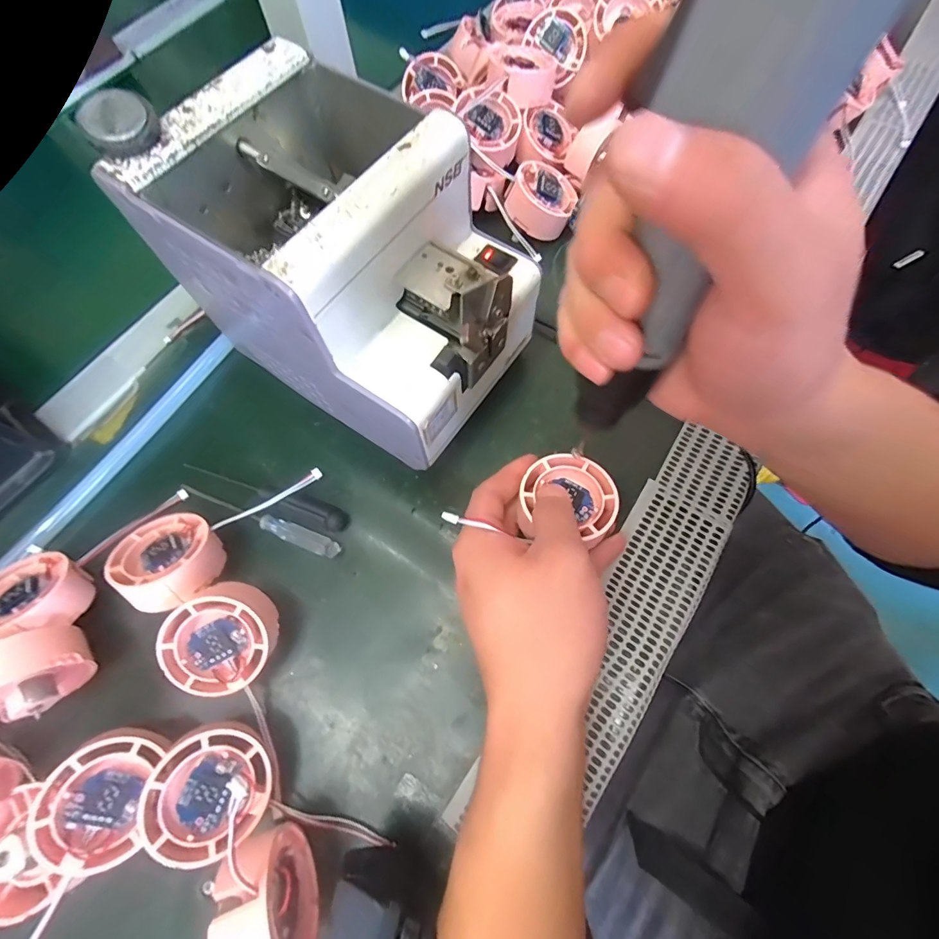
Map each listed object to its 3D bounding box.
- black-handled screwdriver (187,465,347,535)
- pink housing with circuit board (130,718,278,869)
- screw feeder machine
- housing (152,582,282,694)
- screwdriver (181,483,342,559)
[{"bbox_3d":[-0.135,0.013,0.288,0.120,0.012,0.015,20,71,9],"label":"black-handled screwdriver"},{"bbox_3d":[-0.126,0.156,0.214,0.052,0.023,0.052,-33,78,-32],"label":"pink housing with circuit board"},{"bbox_3d":[-0.059,-0.109,0.258,0.170,0.142,0.118,34,74,14],"label":"screw feeder machine"},{"bbox_3d":[-0.135,0.091,0.242,0.054,0.025,0.052,-21,97,-7],"label":"housing"},{"bbox_3d":[-0.138,0.032,0.283,0.118,0.011,0.011,19,71,9],"label":"screwdriver"}]

